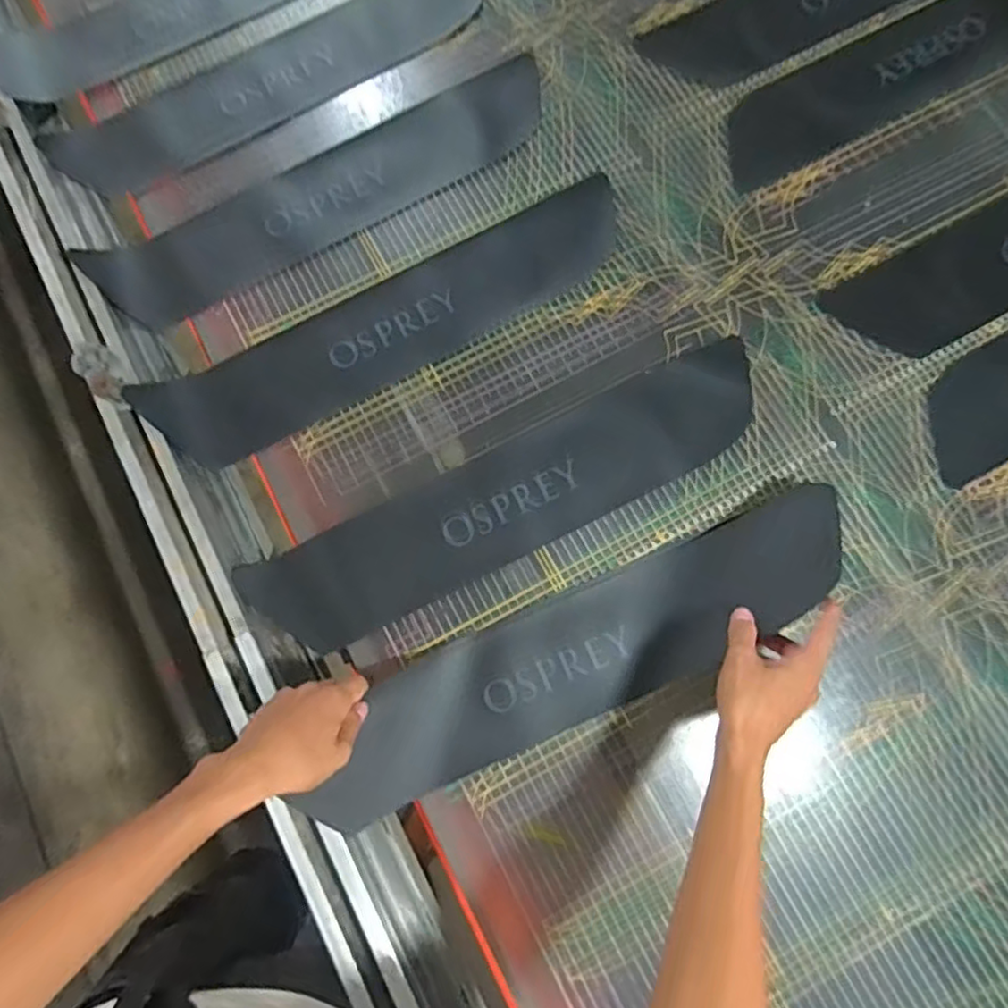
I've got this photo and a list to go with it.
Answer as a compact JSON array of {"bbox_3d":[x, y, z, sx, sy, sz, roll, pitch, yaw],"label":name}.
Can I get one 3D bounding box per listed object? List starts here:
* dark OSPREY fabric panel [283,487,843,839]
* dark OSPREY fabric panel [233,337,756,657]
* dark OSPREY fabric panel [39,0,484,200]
[{"bbox_3d":[0.058,0.156,0.594,0.501,0.065,0.124,-28,76,1],"label":"dark OSPREY fabric panel"},{"bbox_3d":[0.014,-0.005,0.654,0.556,0.010,0.117,-26,79,-4],"label":"dark OSPREY fabric panel"},{"bbox_3d":[-0.274,-0.537,0.785,0.566,0.009,0.128,-32,77,-7],"label":"dark OSPREY fabric panel"}]

